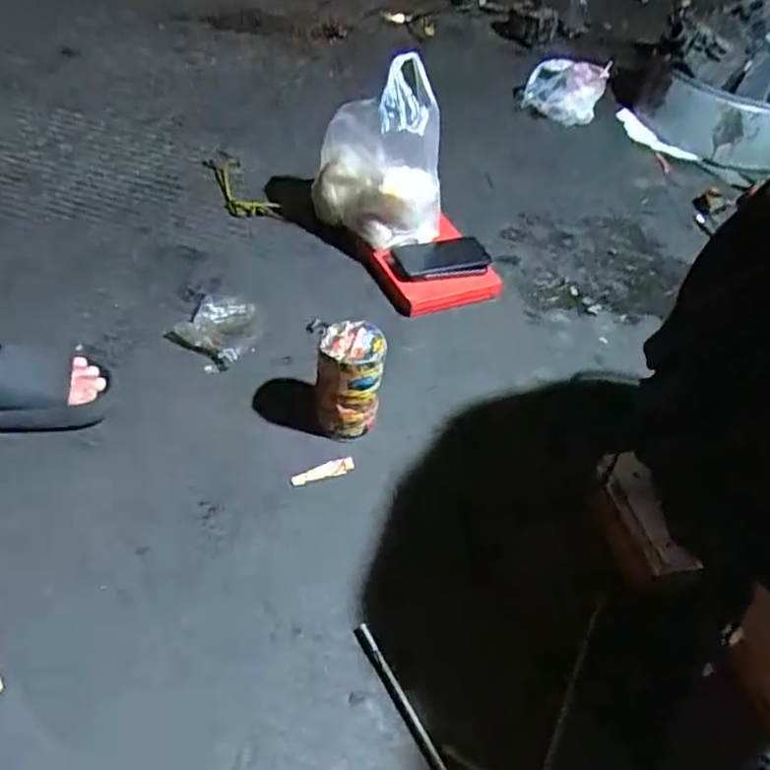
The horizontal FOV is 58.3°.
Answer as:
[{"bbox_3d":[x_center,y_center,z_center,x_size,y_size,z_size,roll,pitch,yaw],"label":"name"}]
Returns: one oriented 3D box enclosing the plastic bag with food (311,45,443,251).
[{"bbox_3d":[-0.010,-0.355,1.118,0.179,0.292,0.141,-10,48,-17],"label":"plastic bag with food"}]

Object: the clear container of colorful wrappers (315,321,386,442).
[{"bbox_3d":[-0.046,-0.001,0.892,0.083,0.144,0.083,6,45,-2],"label":"clear container of colorful wrappers"}]

